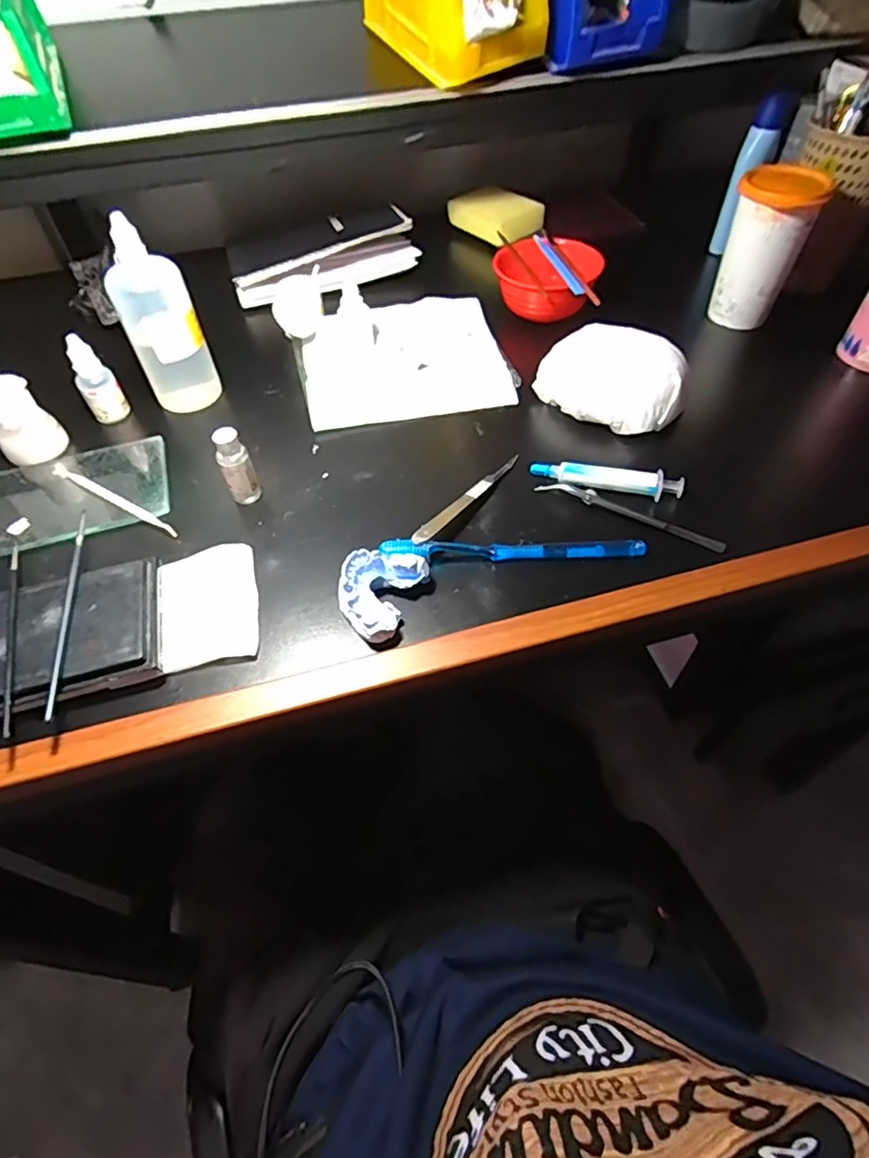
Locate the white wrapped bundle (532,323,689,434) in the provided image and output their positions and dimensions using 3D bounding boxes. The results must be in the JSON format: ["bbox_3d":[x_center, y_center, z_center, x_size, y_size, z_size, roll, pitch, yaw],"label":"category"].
[{"bbox_3d":[0.163,-0.180,0.528,0.126,0.050,0.097,27,58,21],"label":"white wrapped bundle"}]

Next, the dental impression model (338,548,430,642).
[{"bbox_3d":[-0.039,0.010,0.393,0.048,0.030,0.064,20,56,17],"label":"dental impression model"}]

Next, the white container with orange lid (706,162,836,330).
[{"bbox_3d":[0.318,-0.319,0.567,0.072,0.126,0.069,21,56,17],"label":"white container with orange lid"}]

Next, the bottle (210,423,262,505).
[{"bbox_3d":[-0.153,-0.088,0.452,0.024,0.063,0.019,-18,54,-12],"label":"bottle"}]

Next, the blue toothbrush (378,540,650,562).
[{"bbox_3d":[0.056,-0.019,0.424,0.187,0.019,0.013,-1,52,1],"label":"blue toothbrush"}]

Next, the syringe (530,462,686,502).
[{"bbox_3d":[0.136,-0.078,0.461,0.115,0.026,0.015,10,53,9],"label":"syringe"}]

